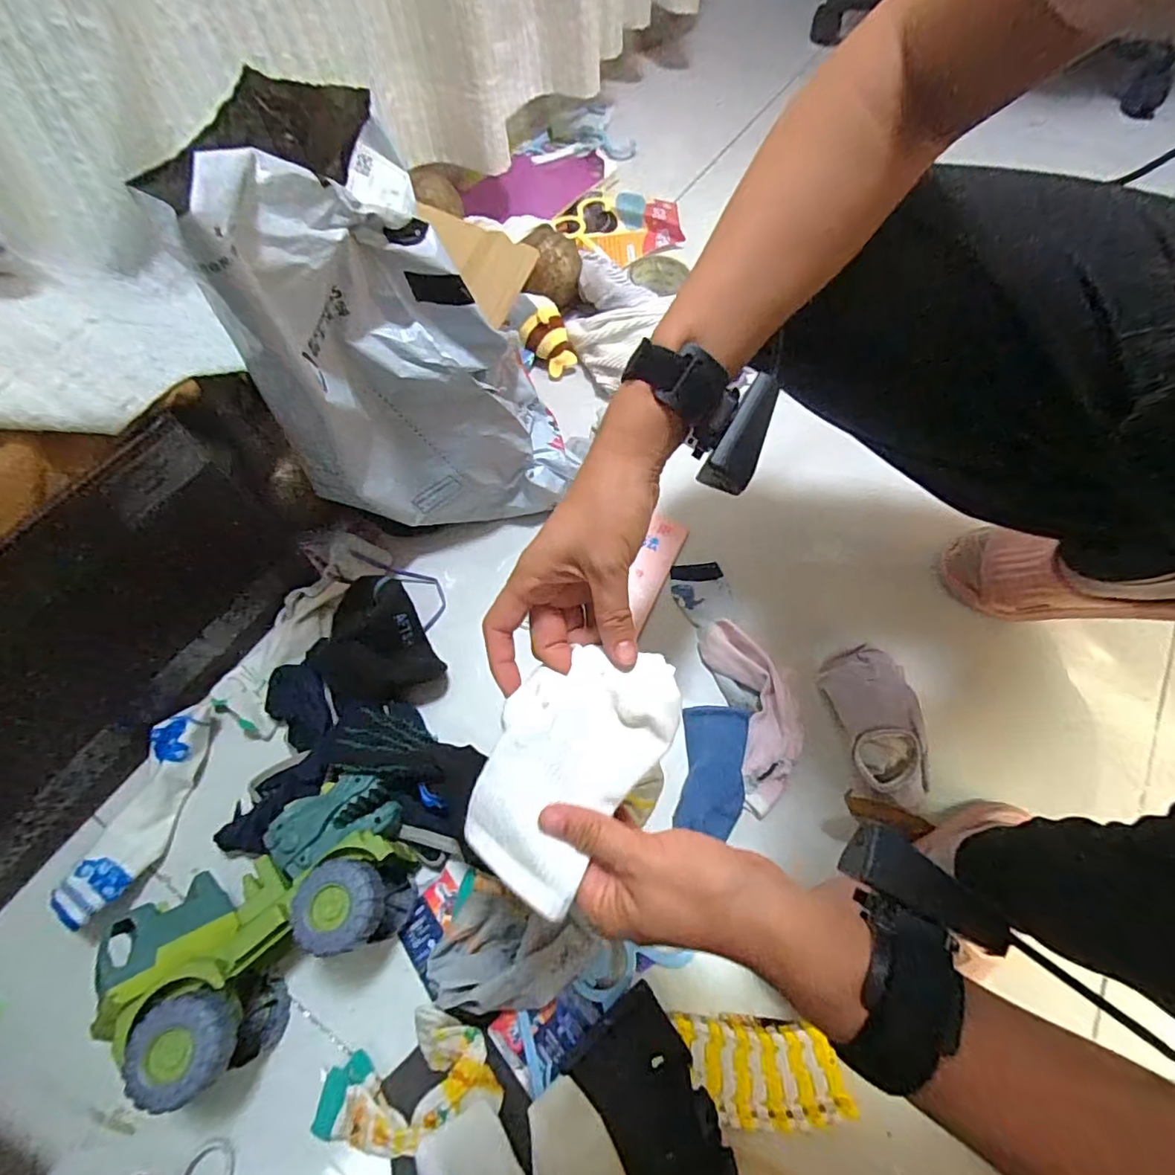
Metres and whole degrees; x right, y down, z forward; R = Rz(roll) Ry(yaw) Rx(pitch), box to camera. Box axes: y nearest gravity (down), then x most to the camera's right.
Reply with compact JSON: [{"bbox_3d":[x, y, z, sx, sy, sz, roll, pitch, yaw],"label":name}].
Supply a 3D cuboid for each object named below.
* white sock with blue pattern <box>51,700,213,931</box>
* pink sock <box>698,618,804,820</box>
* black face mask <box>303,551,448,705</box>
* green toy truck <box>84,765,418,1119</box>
[{"bbox_3d":[-0.388,0.192,0.498,0.062,0.042,0.182,15,64,8],"label":"white sock with blue pattern"},{"bbox_3d":[0.158,0.111,0.526,0.063,0.039,0.178,-10,64,-5],"label":"pink sock"},{"bbox_3d":[-0.209,0.038,0.565,0.116,0.053,0.155,-7,63,-3],"label":"black face mask"},{"bbox_3d":[-0.226,0.247,0.430,0.208,0.105,0.137,-37,69,-17],"label":"green toy truck"}]

